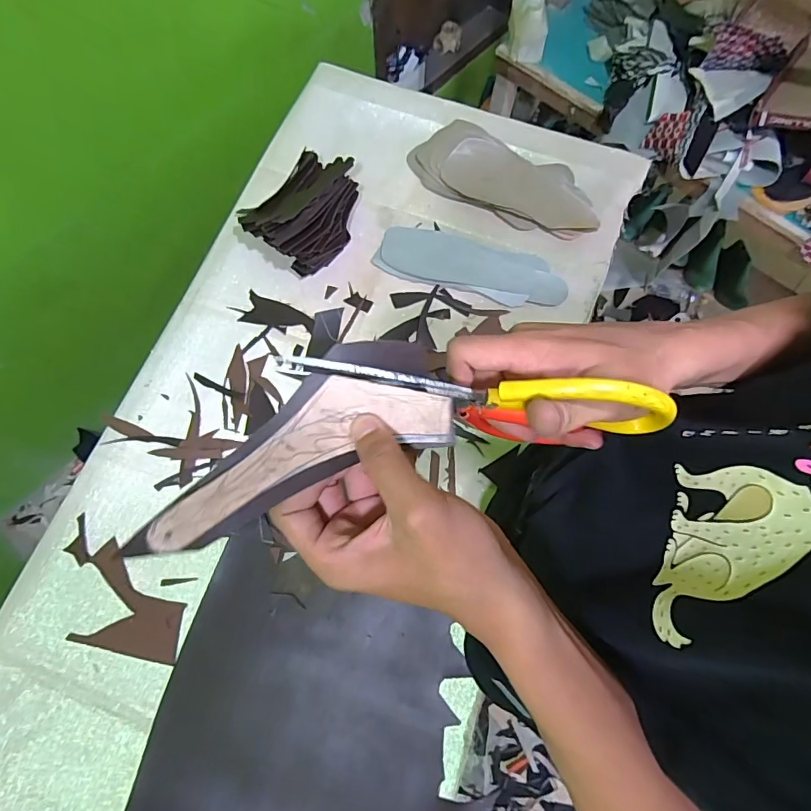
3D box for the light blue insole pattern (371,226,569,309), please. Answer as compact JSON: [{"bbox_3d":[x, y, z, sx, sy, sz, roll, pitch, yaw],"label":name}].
[{"bbox_3d":[0.104,-0.220,0.739,0.295,0.008,0.095,15,73,5],"label":"light blue insole pattern"}]

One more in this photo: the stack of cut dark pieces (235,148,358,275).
[{"bbox_3d":[-0.152,-0.303,0.719,0.154,0.105,0.163,38,76,11],"label":"stack of cut dark pieces"}]

